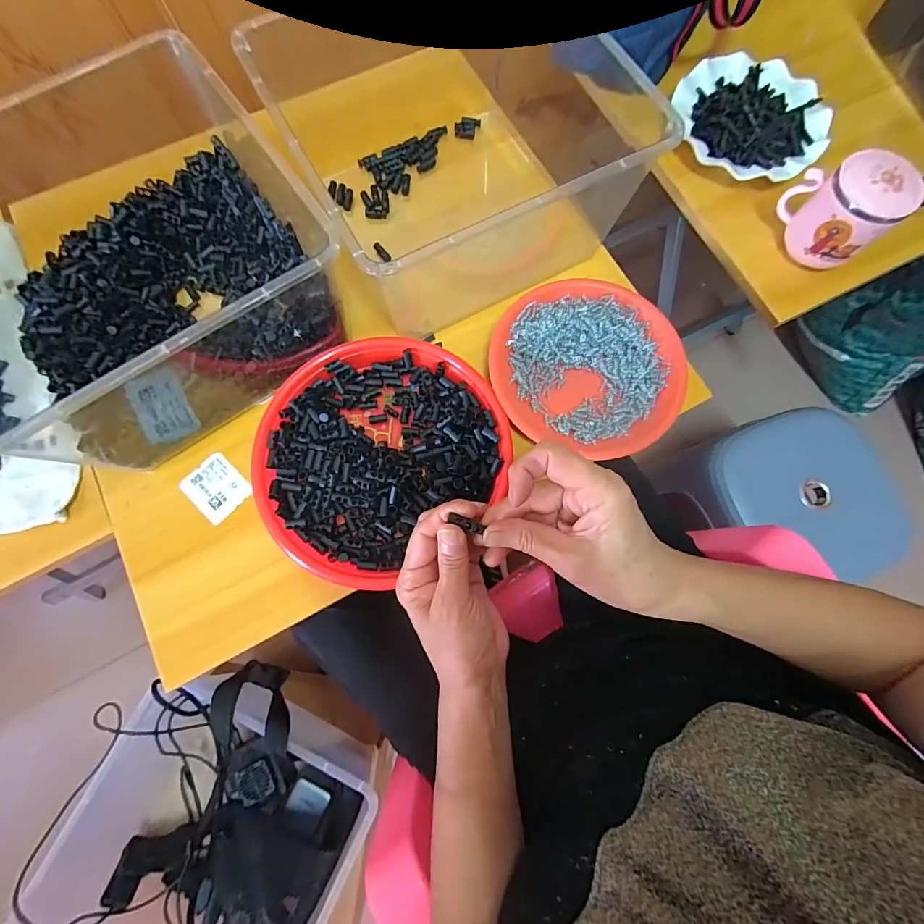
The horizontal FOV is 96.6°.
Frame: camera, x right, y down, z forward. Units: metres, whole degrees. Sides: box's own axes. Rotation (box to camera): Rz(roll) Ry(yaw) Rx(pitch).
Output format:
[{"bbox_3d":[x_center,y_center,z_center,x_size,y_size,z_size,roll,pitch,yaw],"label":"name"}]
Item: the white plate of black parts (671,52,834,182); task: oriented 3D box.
[{"bbox_3d":[0.346,-0.417,0.501,0.178,0.036,0.173,0,76,0],"label":"white plate of black parts"}]

